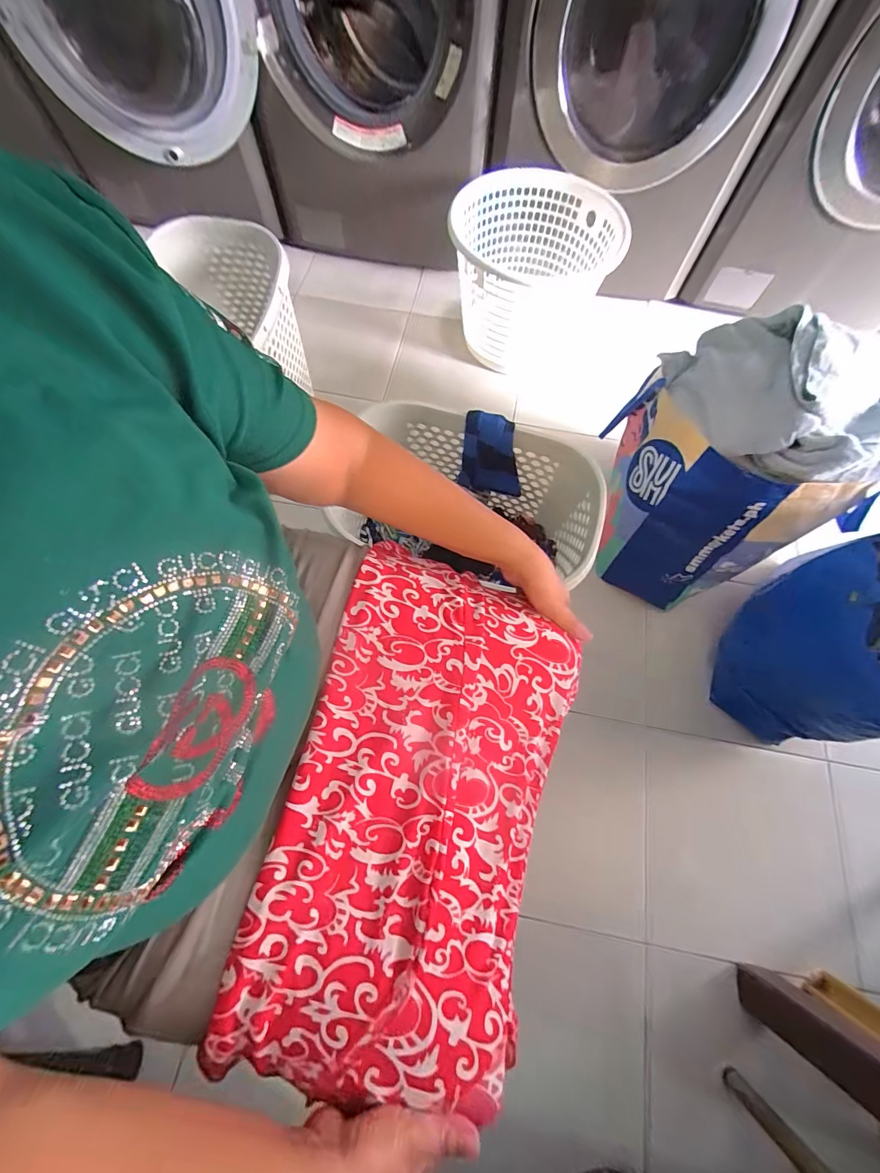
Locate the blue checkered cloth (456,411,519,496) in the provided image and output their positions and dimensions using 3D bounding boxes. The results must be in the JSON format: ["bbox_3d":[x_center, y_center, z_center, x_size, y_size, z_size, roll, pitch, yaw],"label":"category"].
[{"bbox_3d":[0.103,-0.246,0.788,0.121,0.191,0.036,9,69,2],"label":"blue checkered cloth"}]

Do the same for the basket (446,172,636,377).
[{"bbox_3d":[0.257,-0.870,1.169,0.422,0.361,0.365,13,69,4],"label":"basket"}]

